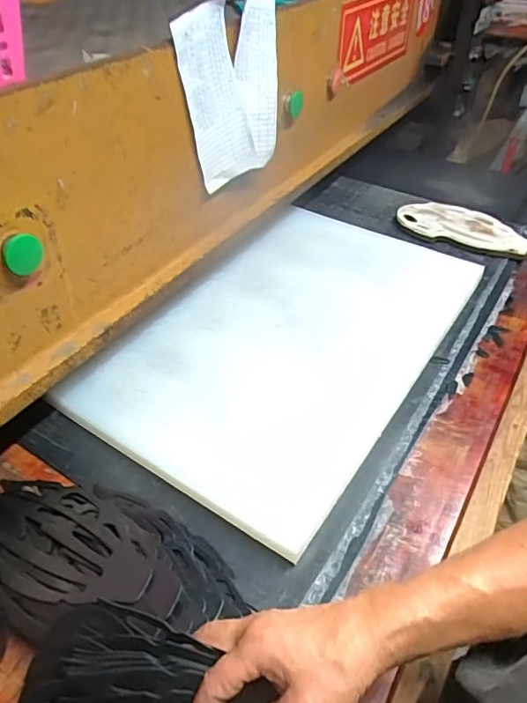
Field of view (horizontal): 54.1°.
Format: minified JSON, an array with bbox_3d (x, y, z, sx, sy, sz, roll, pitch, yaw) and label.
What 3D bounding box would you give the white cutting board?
[{"bbox_3d":[0.046,-0.037,0.763,0.369,0.035,0.601,28,49,20],"label":"white cutting board"}]

